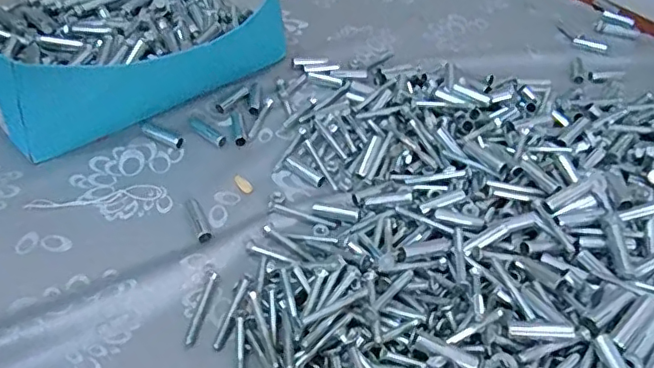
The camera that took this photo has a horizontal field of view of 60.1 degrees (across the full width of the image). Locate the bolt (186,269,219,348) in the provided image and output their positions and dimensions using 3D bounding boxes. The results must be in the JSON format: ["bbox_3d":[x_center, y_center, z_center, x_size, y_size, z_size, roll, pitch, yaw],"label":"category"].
[{"bbox_3d":[-0.087,0.085,0.396,0.008,0.004,0.060,7,45,4],"label":"bolt"}]

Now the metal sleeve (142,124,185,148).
[{"bbox_3d":[-0.150,-0.044,0.515,0.046,0.008,0.012,24,49,19],"label":"metal sleeve"}]

